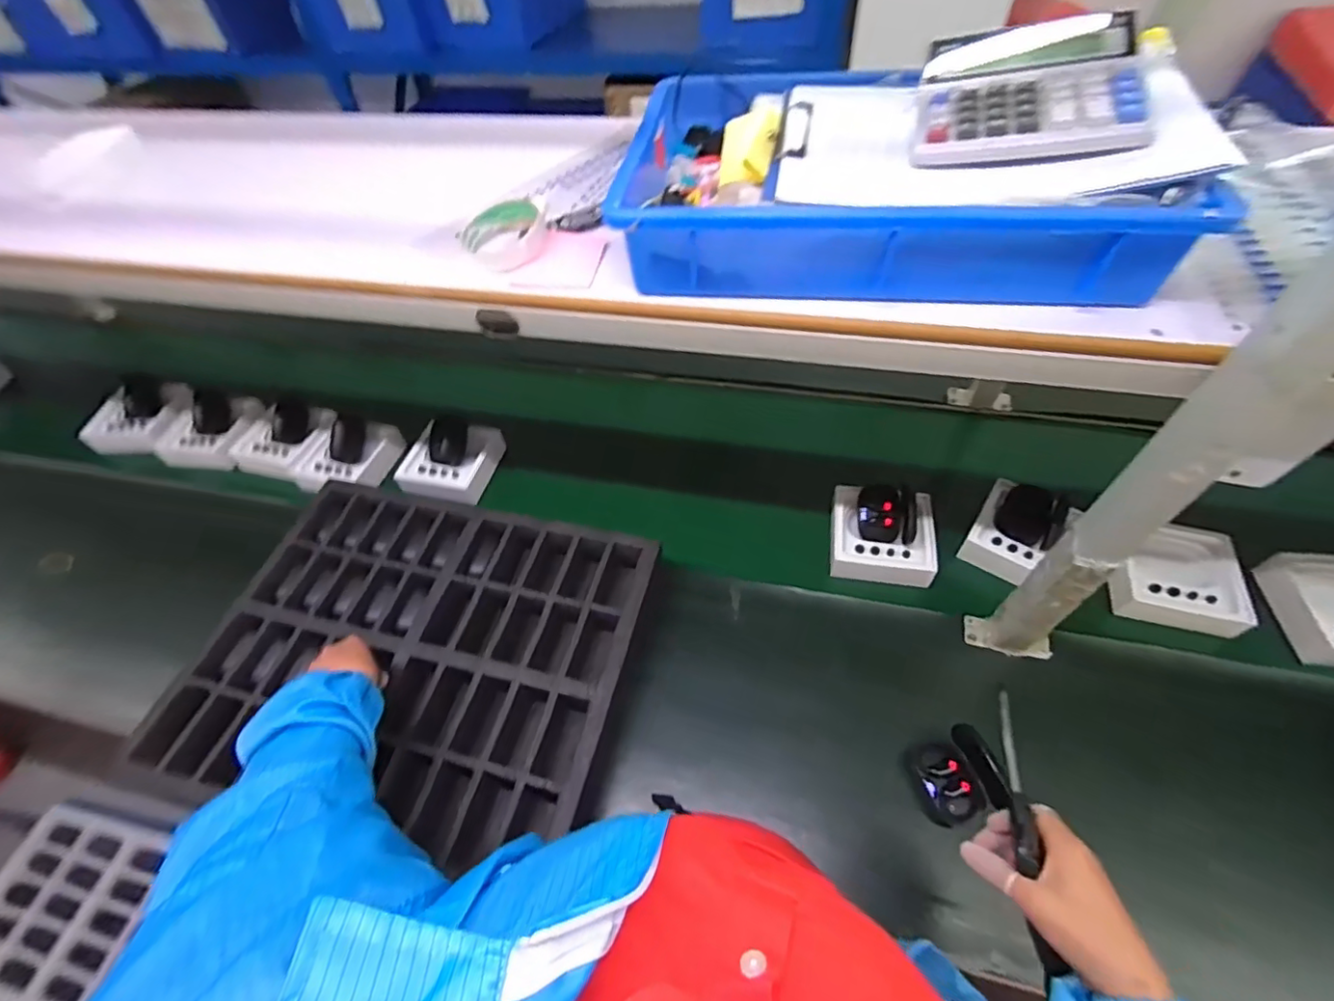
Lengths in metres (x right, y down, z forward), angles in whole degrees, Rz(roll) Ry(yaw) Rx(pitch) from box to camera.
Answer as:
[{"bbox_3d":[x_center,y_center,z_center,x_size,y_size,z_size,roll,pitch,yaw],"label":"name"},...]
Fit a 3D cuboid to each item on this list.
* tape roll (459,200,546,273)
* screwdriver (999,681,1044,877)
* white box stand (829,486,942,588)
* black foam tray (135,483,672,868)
[{"bbox_3d":[-0.158,-0.261,0.552,0.079,0.033,0.094,-17,55,-10],"label":"tape roll"},{"bbox_3d":[0.282,0.216,0.455,0.018,0.016,0.142,11,48,9],"label":"screwdriver"},{"bbox_3d":[0.311,0.049,0.819,0.140,0.044,0.141,8,55,8],"label":"white box stand"},{"bbox_3d":[-0.313,0.182,0.730,0.533,0.058,0.411,11,55,9],"label":"black foam tray"}]

